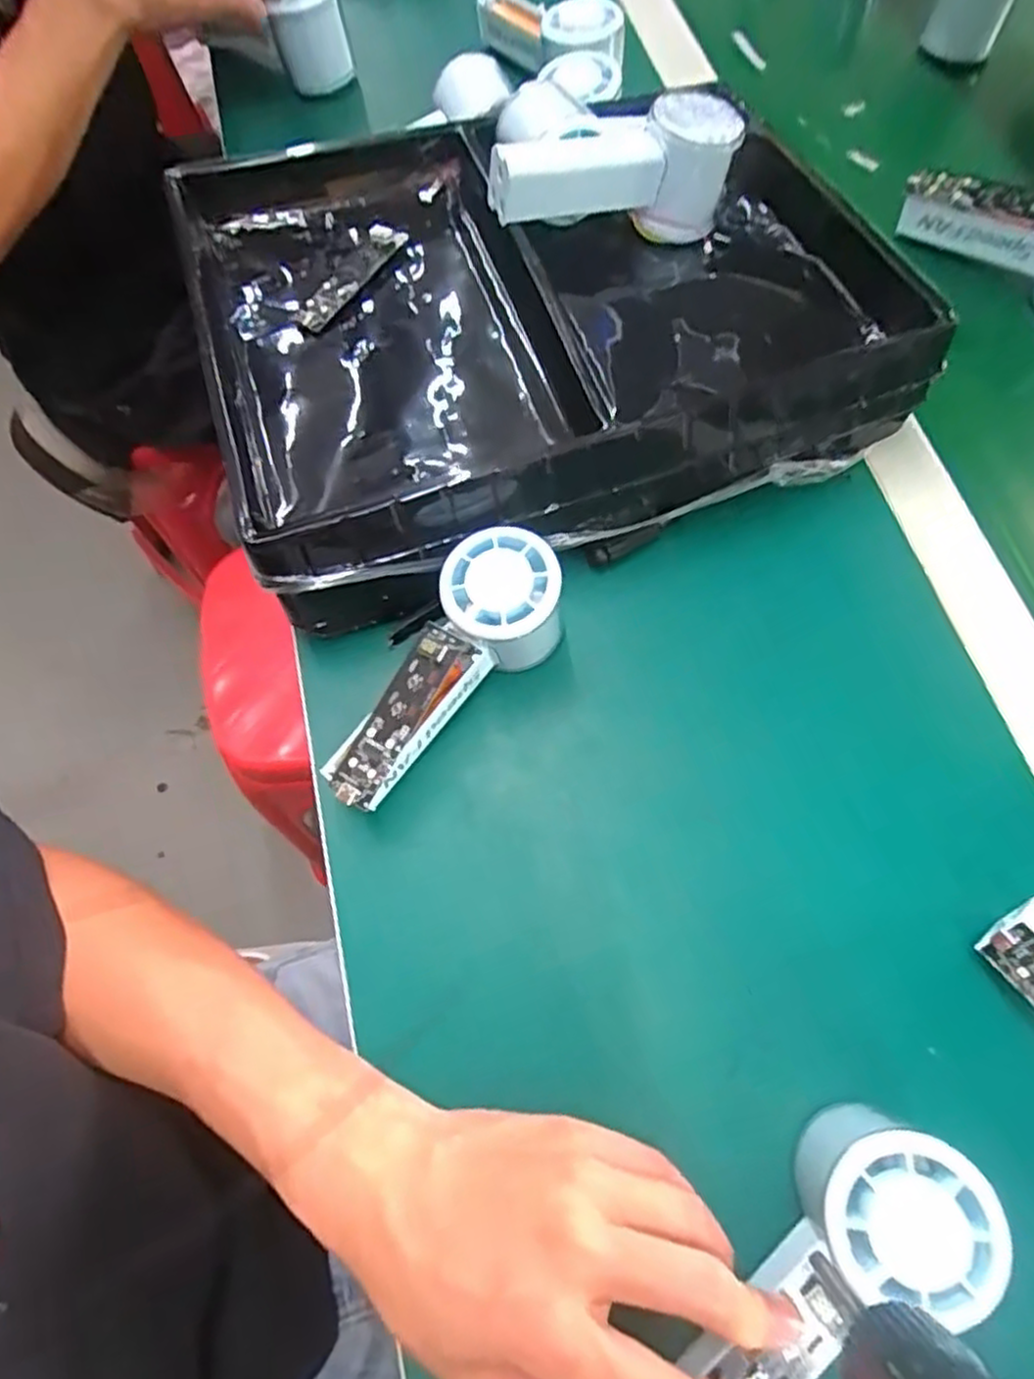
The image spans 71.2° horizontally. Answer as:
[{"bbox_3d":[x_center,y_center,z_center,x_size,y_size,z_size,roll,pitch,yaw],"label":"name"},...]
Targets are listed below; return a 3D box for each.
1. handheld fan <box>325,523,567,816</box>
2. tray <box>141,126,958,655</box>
[{"bbox_3d":[-0.040,-0.009,0.357,0.148,0.063,0.054,-43,72,-14],"label":"handheld fan"},{"bbox_3d":[0.021,-0.229,0.428,0.398,0.070,0.296,-22,68,-6],"label":"tray"}]

